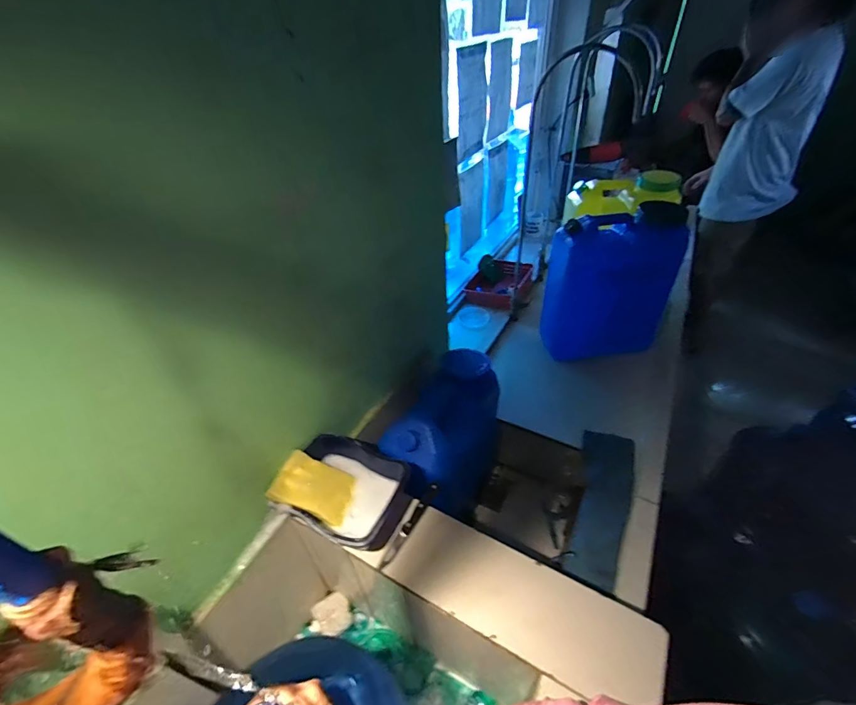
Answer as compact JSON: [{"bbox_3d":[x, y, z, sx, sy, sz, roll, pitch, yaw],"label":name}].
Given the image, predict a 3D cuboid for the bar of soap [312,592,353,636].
[{"bbox_3d":[-0.203,0.565,0.857,0.072,0.032,0.069,-23,43,-21],"label":"bar of soap"}]

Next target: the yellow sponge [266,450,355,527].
[{"bbox_3d":[-0.191,0.229,0.676,0.125,0.009,0.089,32,40,-13],"label":"yellow sponge"}]

